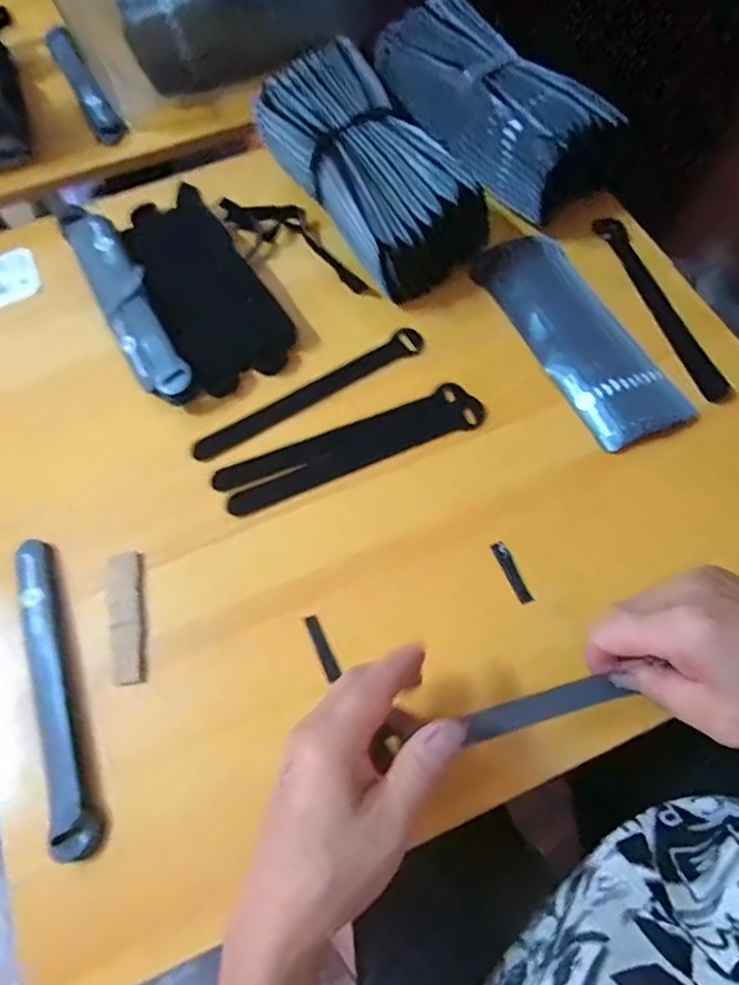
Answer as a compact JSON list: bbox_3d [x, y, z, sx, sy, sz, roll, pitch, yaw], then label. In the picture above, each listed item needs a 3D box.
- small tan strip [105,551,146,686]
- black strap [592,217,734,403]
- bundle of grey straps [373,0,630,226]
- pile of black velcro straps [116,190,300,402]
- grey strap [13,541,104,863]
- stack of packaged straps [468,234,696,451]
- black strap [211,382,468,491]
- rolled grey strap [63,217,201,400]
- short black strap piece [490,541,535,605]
[{"bbox_3d":[-0.161,0.081,0.392,0.022,0.005,0.086,-9,66,-3],"label":"small tan strip"},{"bbox_3d":[0.237,-0.156,0.488,0.025,0.008,0.200,-16,66,-5],"label":"black strap"},{"bbox_3d":[0.106,-0.324,0.516,0.226,0.086,0.100,41,73,18],"label":"bundle of grey straps"},{"bbox_3d":[-0.142,-0.175,0.500,0.086,0.025,0.205,-31,68,-12],"label":"pile of black velcro straps"},{"bbox_3d":[-0.199,0.119,0.369,0.027,0.012,0.198,-21,67,-8],"label":"grey strap"},{"bbox_3d":[0.164,-0.125,0.469,0.078,0.013,0.201,-24,67,-9],"label":"stack of packaged straps"},{"bbox_3d":[-0.021,-0.042,0.444,0.194,0.011,0.020,-21,67,-8],"label":"black strap"},{"bbox_3d":[-0.194,-0.152,0.479,0.042,0.042,0.216,-29,68,-11],"label":"rolled grey strap"},{"bbox_3d":[0.096,0.054,0.401,0.009,0.007,0.044,-23,67,-8],"label":"short black strap piece"}]

